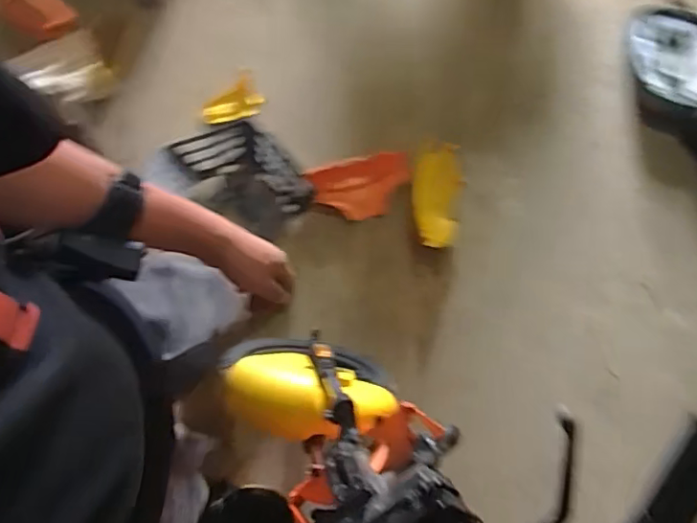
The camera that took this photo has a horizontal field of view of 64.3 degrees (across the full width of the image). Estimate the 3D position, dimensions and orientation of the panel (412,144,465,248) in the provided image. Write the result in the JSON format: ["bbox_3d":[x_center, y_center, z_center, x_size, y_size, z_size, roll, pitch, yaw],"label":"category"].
[{"bbox_3d":[0.245,-0.189,1.541,0.140,0.061,0.298,10,76,-3],"label":"panel"}]

